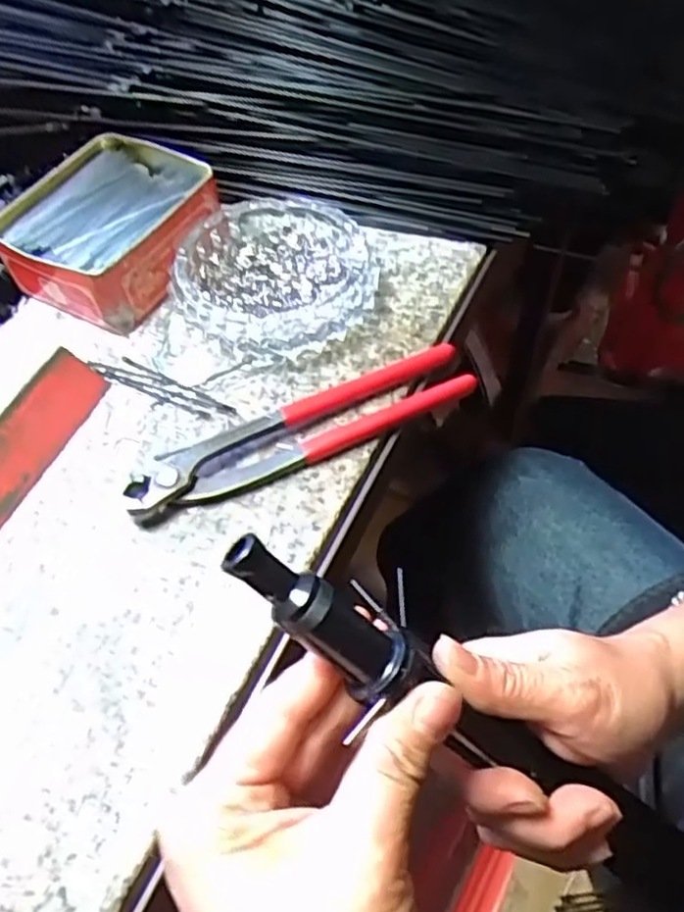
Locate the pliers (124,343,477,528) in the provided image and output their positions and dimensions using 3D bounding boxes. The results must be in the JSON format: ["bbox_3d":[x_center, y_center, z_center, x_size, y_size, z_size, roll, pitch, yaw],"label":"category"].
[{"bbox_3d":[-0.021,-0.016,0.384,0.193,0.016,0.045,-20,56,-11],"label":"pliers"}]

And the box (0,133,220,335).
[{"bbox_3d":[-0.148,-0.148,0.458,0.101,0.046,0.126,22,59,18],"label":"box"}]

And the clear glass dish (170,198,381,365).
[{"bbox_3d":[-0.039,-0.120,0.440,0.117,0.027,0.136,5,56,7],"label":"clear glass dish"}]

